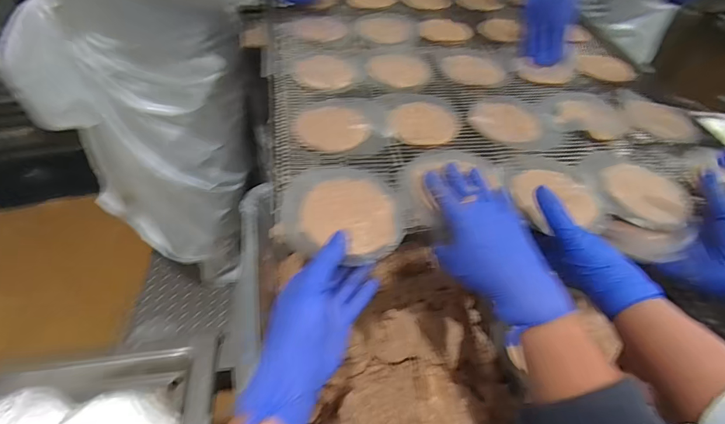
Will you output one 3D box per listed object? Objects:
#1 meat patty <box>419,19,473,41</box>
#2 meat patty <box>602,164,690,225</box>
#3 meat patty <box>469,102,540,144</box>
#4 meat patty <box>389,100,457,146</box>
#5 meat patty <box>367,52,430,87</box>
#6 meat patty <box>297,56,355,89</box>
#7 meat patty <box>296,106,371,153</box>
[{"bbox_3d":[0.147,-0.319,0.664,0.091,0.015,0.067,10,46,6],"label":"meat patty"},{"bbox_3d":[0.326,-0.023,0.429,0.069,0.016,0.084,-19,50,-21],"label":"meat patty"},{"bbox_3d":[0.195,-0.123,0.510,0.089,0.007,0.084,2,45,-2],"label":"meat patty"},{"bbox_3d":[0.079,-0.116,0.490,0.082,0.012,0.084,10,46,6],"label":"meat patty"},{"bbox_3d":[0.055,-0.219,0.576,0.091,0.013,0.082,7,45,2],"label":"meat patty"},{"bbox_3d":[-0.056,-0.208,0.555,0.076,0.008,0.097,-7,47,-11],"label":"meat patty"},{"bbox_3d":[-0.036,-0.103,0.469,0.086,0.015,0.074,0,46,-5],"label":"meat patty"}]

